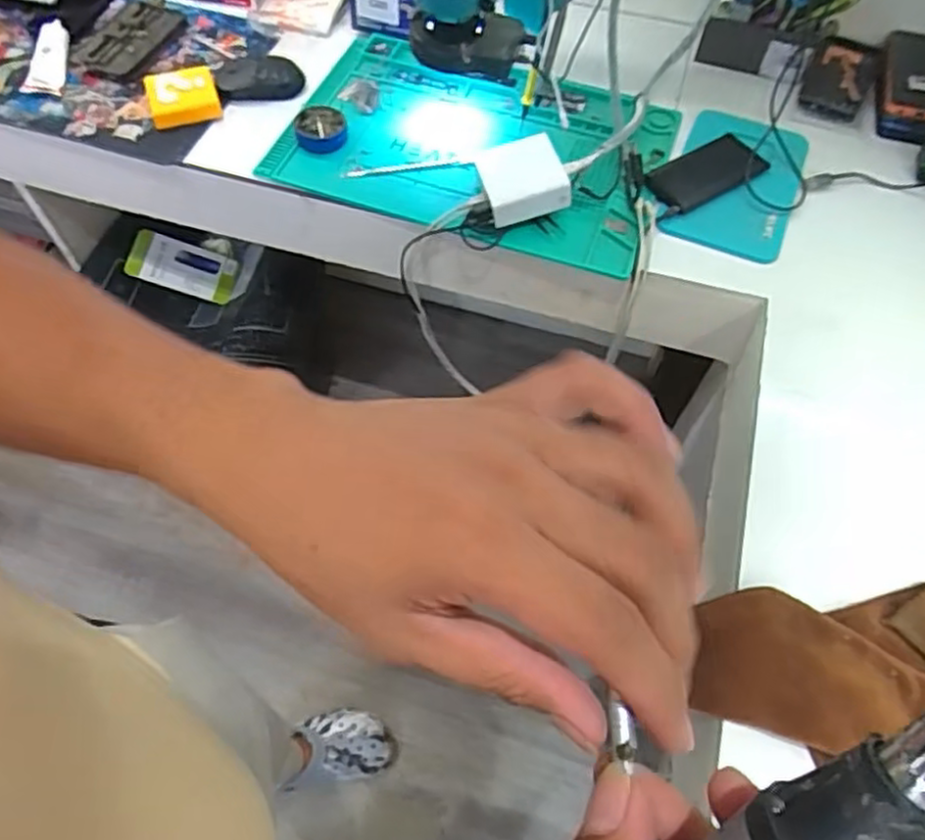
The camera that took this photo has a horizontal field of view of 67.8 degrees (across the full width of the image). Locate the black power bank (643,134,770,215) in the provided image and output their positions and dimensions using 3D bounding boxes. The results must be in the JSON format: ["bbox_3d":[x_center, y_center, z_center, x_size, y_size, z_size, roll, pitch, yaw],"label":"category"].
[{"bbox_3d":[0.278,-0.288,0.797,0.139,0.012,0.071,-26,64,-16],"label":"black power bank"}]

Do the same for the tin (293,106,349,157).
[{"bbox_3d":[-0.169,-0.347,0.827,0.059,0.019,0.067,-21,63,-13],"label":"tin"}]

